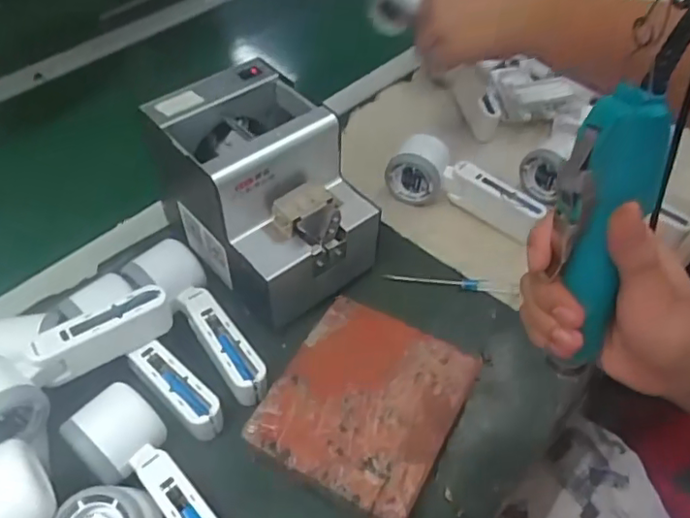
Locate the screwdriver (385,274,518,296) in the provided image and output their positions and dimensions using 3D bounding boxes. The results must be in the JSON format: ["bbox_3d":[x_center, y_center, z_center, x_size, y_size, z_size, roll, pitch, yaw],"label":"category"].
[{"bbox_3d":[0.101,0.022,0.562,0.126,0.008,0.012,6,49,6],"label":"screwdriver"}]

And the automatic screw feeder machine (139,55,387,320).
[{"bbox_3d":[-0.070,-0.059,0.531,0.130,0.142,0.172,-30,55,-23],"label":"automatic screw feeder machine"}]

